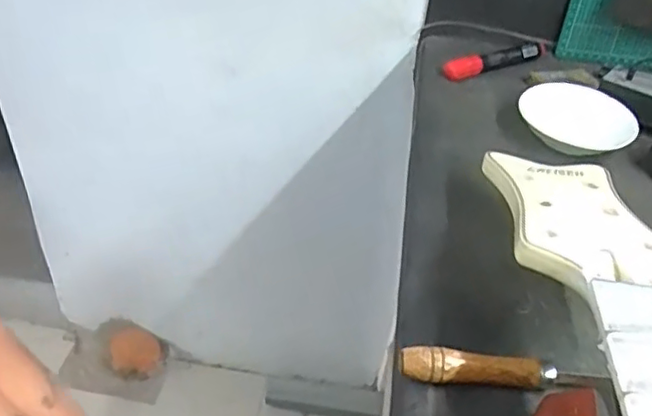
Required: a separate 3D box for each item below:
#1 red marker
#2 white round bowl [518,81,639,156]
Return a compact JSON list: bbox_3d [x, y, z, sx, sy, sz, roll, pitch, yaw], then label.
[{"bbox_3d":[0.186,-0.160,0.674,0.136,0.022,0.020,-18,45,-25],"label":"red marker"},{"bbox_3d":[0.236,-0.084,0.578,0.100,0.028,0.088,30,46,27],"label":"white round bowl"}]

